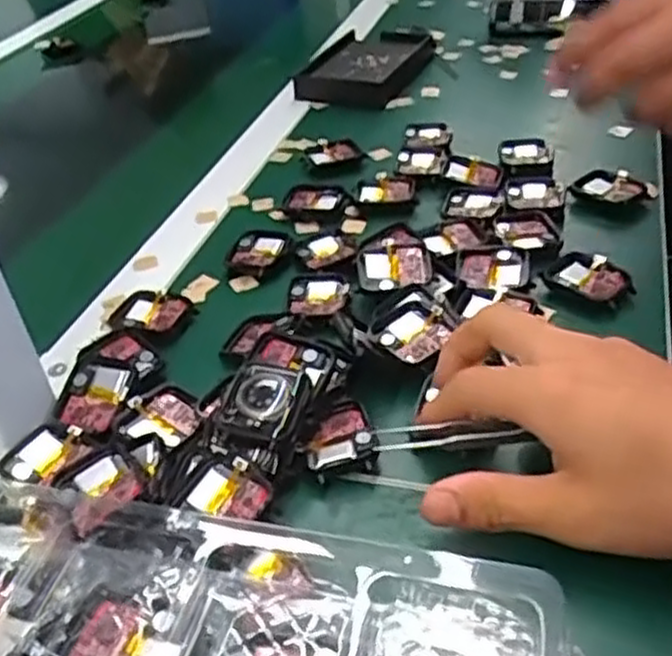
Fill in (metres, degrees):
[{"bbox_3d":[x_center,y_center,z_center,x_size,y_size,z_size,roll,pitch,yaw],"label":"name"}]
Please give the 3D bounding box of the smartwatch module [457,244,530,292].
[{"bbox_3d":[0.094,-0.037,0.468,0.041,0.004,0.042,0,38,10],"label":"smartwatch module"}]

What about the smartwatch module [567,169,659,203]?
[{"bbox_3d":[0.192,-0.099,0.546,0.058,0.012,0.031,0,38,10],"label":"smartwatch module"}]

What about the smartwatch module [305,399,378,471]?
[{"bbox_3d":[0.001,0.051,0.370,0.032,0.008,0.041,-12,37,-6],"label":"smartwatch module"}]

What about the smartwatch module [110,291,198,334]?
[{"bbox_3d":[-0.111,-0.008,0.469,0.048,0.012,0.032,5,39,16],"label":"smartwatch module"}]

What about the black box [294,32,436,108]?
[{"bbox_3d":[0.035,-0.254,0.760,0.091,0.029,0.157,10,40,22],"label":"black box"}]

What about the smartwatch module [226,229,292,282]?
[{"bbox_3d":[-0.050,-0.050,0.513,0.038,0.007,0.048,7,39,19],"label":"smartwatch module"}]

